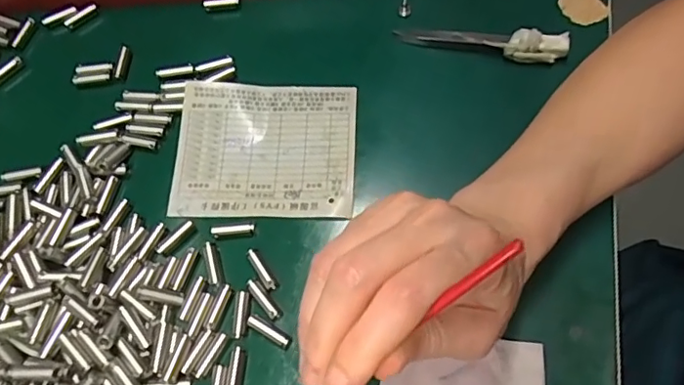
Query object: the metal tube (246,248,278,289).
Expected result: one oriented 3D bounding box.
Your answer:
[{"bbox_3d":[-0.044,0.042,0.301,0.006,0.004,0.026,-31,65,-11],"label":"metal tube"}]

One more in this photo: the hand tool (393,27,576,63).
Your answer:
[{"bbox_3d":[0.088,-0.096,0.348,0.103,0.020,0.015,13,66,8],"label":"hand tool"}]

